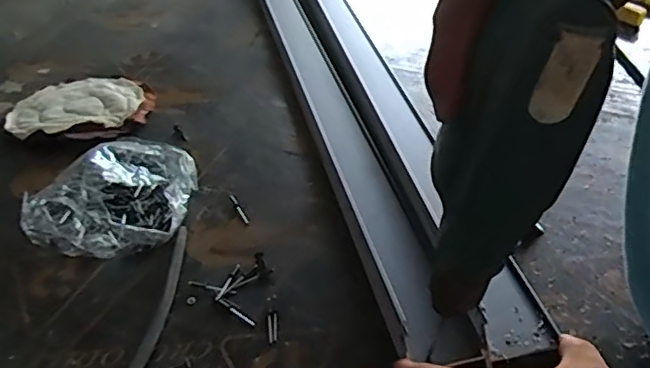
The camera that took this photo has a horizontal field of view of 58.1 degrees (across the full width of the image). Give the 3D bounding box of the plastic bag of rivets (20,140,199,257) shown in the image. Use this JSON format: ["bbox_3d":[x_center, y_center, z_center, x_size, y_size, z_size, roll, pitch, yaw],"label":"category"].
[{"bbox_3d":[-0.179,0.011,0.489,0.146,0.051,0.114,-14,40,-13],"label":"plastic bag of rivets"}]

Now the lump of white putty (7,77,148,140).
[{"bbox_3d":[-0.275,-0.088,0.652,0.137,0.014,0.117,-10,39,-8],"label":"lump of white putty"}]

